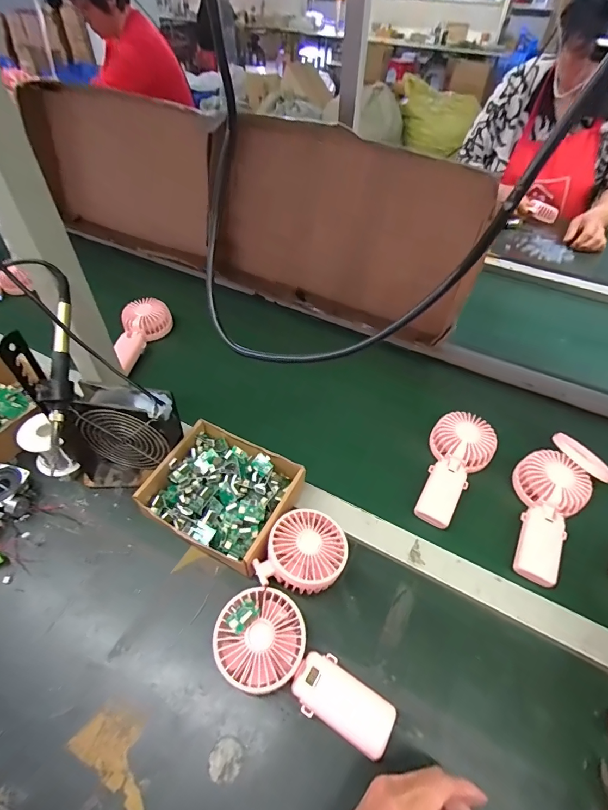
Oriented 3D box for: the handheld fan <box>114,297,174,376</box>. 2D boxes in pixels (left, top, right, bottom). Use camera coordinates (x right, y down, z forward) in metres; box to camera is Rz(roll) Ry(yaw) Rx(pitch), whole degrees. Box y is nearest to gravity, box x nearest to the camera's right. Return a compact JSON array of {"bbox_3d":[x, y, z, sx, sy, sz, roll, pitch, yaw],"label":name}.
[{"bbox_3d":[-0.319,-0.131,0.743,0.078,0.052,0.159,12,62,10],"label":"handheld fan"}]

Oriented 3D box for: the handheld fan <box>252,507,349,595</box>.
[{"bbox_3d":[0.003,0.173,0.451,0.086,0.058,0.094,1,48,-1],"label":"handheld fan"}]

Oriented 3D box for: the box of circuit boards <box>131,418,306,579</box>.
[{"bbox_3d":[-0.099,0.114,0.501,0.167,0.063,0.145,22,51,17],"label":"box of circuit boards"}]

